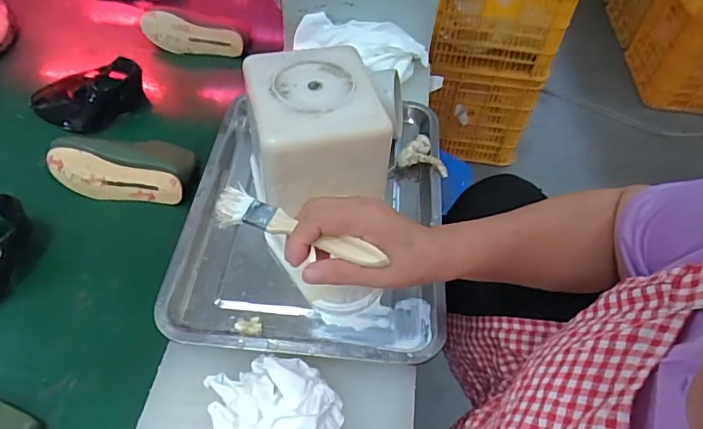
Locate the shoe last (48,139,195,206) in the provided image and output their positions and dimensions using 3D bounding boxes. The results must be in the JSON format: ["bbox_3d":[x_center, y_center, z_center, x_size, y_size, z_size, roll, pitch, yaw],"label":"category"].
[{"bbox_3d":[-0.304,-0.070,0.665,0.185,0.061,0.088,6,52,2],"label":"shoe last"}]

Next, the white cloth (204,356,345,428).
[{"bbox_3d":[-0.068,0.177,0.431,0.140,0.047,0.108,17,51,7],"label":"white cloth"}]

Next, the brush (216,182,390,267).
[{"bbox_3d":[-0.043,0.013,0.395,0.143,0.019,0.028,20,53,18],"label":"brush"}]

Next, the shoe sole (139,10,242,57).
[{"bbox_3d":[-0.279,-0.309,0.854,0.177,0.061,0.029,11,52,6],"label":"shoe sole"}]

